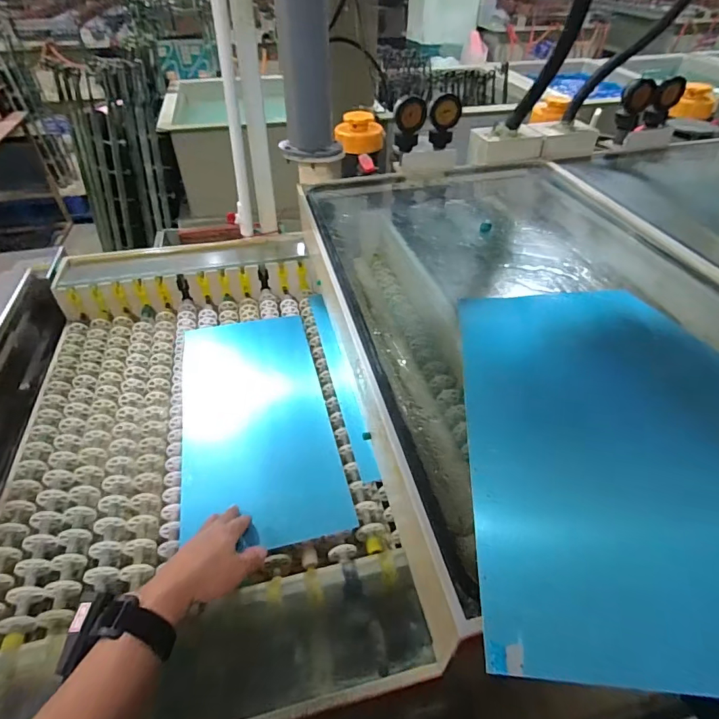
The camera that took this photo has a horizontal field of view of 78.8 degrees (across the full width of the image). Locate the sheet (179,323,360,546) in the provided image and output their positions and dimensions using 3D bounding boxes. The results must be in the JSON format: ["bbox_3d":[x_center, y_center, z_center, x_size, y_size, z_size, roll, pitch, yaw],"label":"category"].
[{"bbox_3d":[-0.186,0.090,0.788,0.246,0.012,0.513,-9,43,-13],"label":"sheet"}]

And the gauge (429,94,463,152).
[{"bbox_3d":[0.208,-0.578,1.072,0.071,0.125,0.036,12,45,12],"label":"gauge"}]

